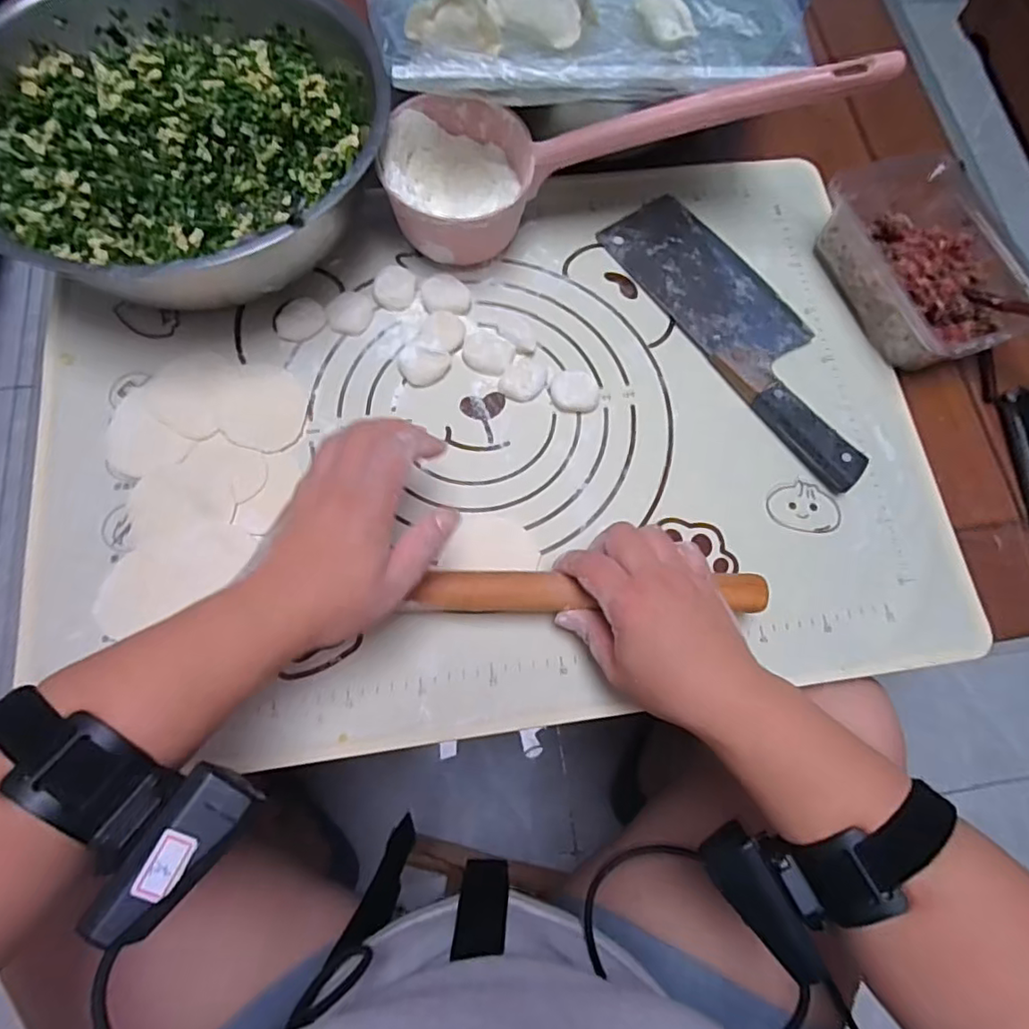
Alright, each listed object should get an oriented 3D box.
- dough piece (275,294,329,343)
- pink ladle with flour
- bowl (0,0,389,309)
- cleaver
[{"bbox_3d":[-0.171,-0.155,0.466,0.038,0.006,0.036,1,73,-3],"label":"dough piece"},{"bbox_3d":[0.081,-0.263,0.432,0.340,0.087,0.119,-2,69,14],"label":"pink ladle with flour"},{"bbox_3d":[-0.241,-0.297,0.454,0.295,0.100,0.288,1,73,-3],"label":"bowl"},{"bbox_3d":[0.189,-0.153,0.481,0.090,0.026,0.288,-32,78,-12],"label":"cleaver"}]

